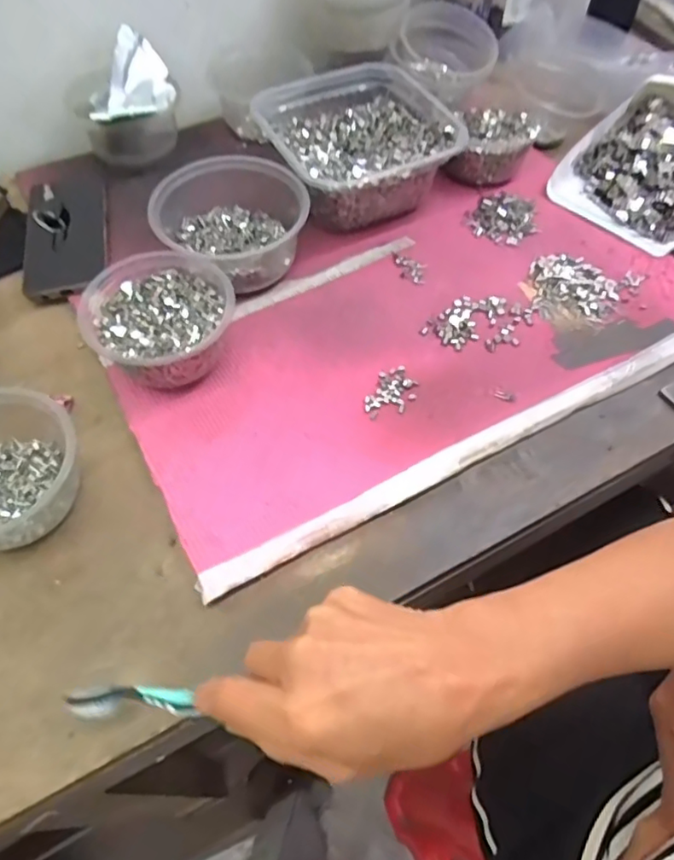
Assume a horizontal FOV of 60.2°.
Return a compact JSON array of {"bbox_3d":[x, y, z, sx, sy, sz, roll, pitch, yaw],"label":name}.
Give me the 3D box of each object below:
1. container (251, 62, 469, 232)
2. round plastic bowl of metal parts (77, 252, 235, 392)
[{"bbox_3d":[0.020,-0.285,0.589,0.171,0.067,0.174,-23,60,-15],"label":"container"},{"bbox_3d":[-0.143,-0.085,0.472,0.112,0.059,0.113,0,57,-1],"label":"round plastic bowl of metal parts"}]

